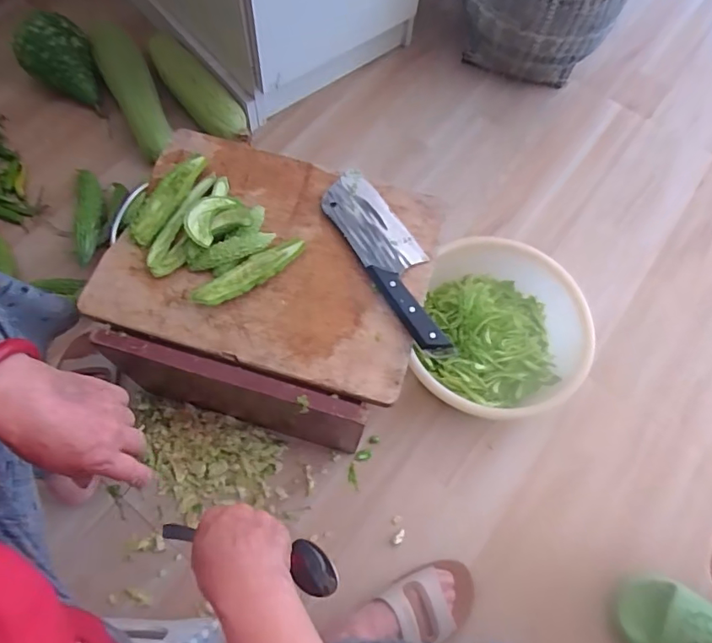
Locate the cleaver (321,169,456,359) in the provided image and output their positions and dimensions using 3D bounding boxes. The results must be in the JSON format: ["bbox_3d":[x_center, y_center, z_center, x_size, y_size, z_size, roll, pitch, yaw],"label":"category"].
[{"bbox_3d":[0.049,-0.079,0.656,0.080,0.021,0.275,-29,71,-15],"label":"cleaver"}]

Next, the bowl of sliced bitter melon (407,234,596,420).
[{"bbox_3d":[0.233,0.024,0.825,0.251,0.127,0.276,0,67,-1],"label":"bowl of sliced bitter melon"}]

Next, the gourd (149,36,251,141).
[{"bbox_3d":[-0.302,-0.440,0.999,0.072,0.073,0.258,-39,74,-18],"label":"gourd"}]

